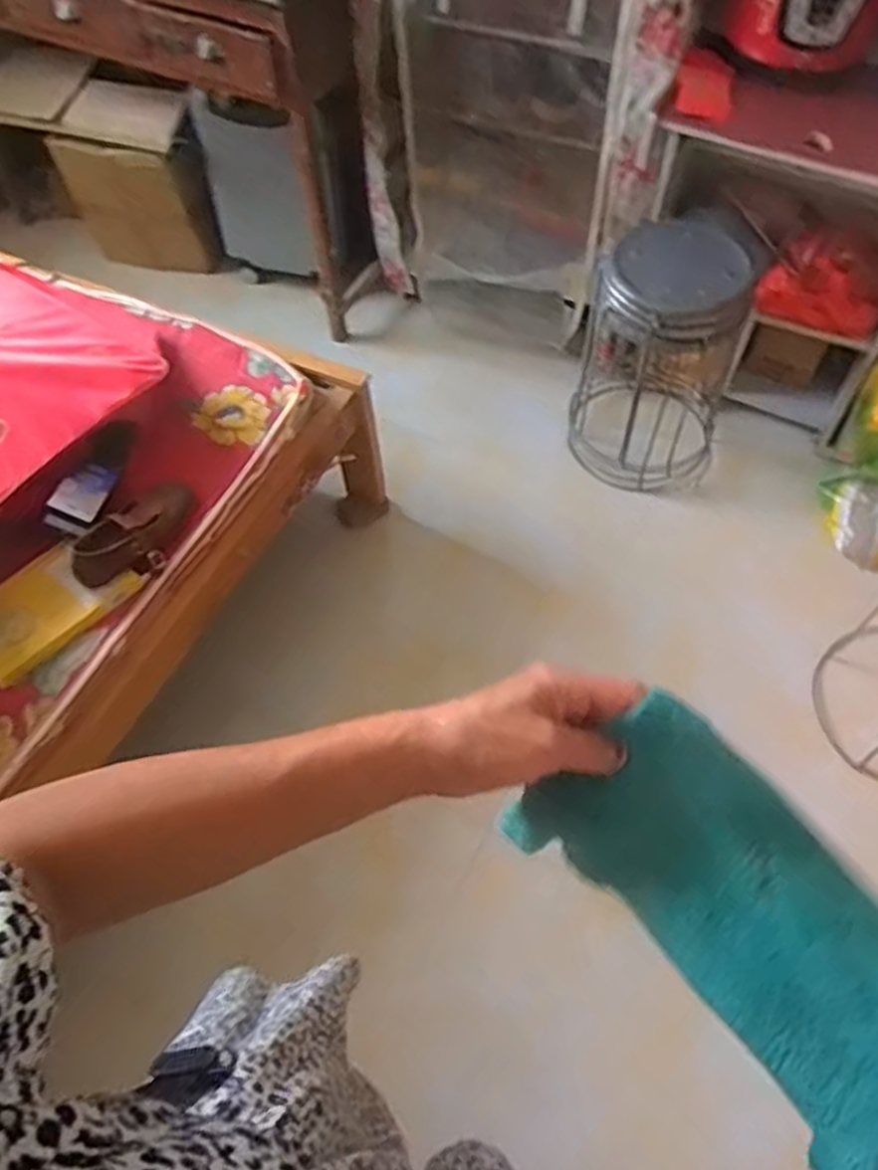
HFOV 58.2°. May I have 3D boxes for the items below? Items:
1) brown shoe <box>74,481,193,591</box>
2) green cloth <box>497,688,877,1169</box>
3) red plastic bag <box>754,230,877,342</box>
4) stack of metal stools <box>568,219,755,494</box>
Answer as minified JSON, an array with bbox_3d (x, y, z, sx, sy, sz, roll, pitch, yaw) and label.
[{"bbox_3d":[-0.481,-0.084,1.264,0.105,0.055,0.228,30,64,18],"label":"brown shoe"},{"bbox_3d":[0.172,0.183,0.409,0.122,0.071,0.265,-39,73,-20],"label":"green cloth"},{"bbox_3d":[0.829,-0.634,1.700,0.256,0.152,0.094,28,63,17],"label":"red plastic bag"},{"bbox_3d":[0.489,-0.485,1.756,0.349,0.487,0.315,17,60,12],"label":"stack of metal stools"}]

